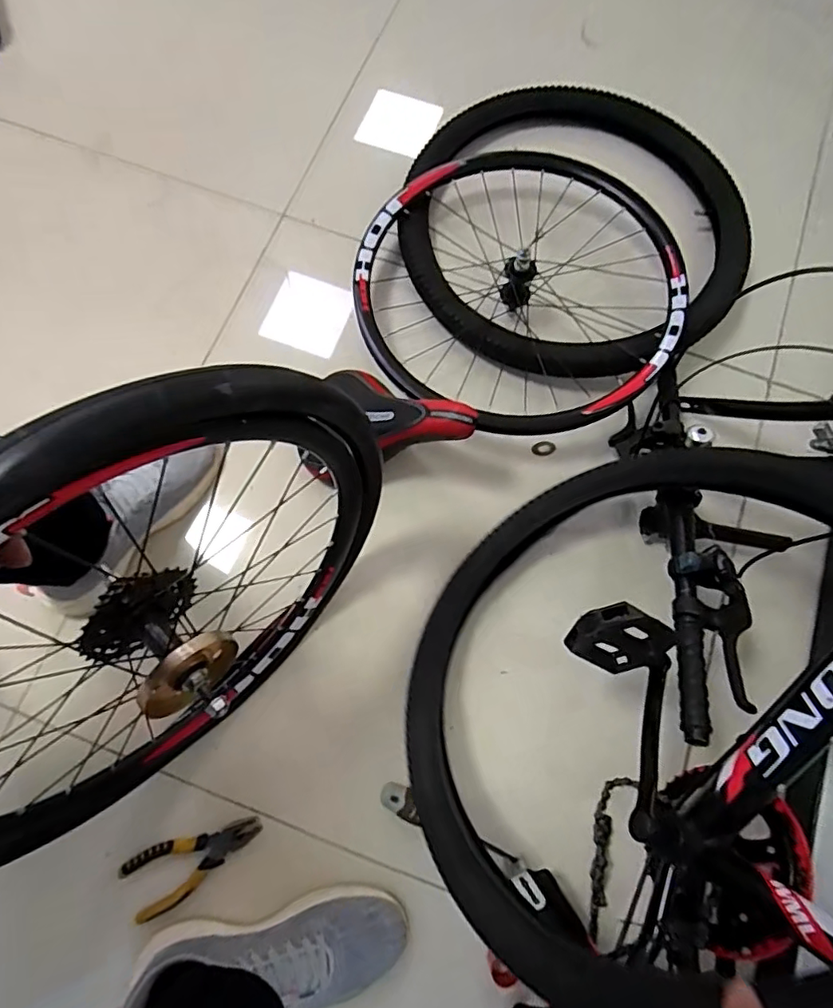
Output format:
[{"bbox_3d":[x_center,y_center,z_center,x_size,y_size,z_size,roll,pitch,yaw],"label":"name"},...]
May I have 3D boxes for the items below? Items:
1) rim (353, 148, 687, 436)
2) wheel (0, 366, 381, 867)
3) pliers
[{"bbox_3d":[0.150,-0.311,0.791,0.451,0.087,0.455,0,73,-1],"label":"rim"},{"bbox_3d":[-0.224,0.120,0.494,0.103,0.477,0.493,42,77,11],"label":"wheel"},{"bbox_3d":[-0.258,0.414,0.660,0.156,0.016,0.068,-25,75,-8],"label":"pliers"}]

